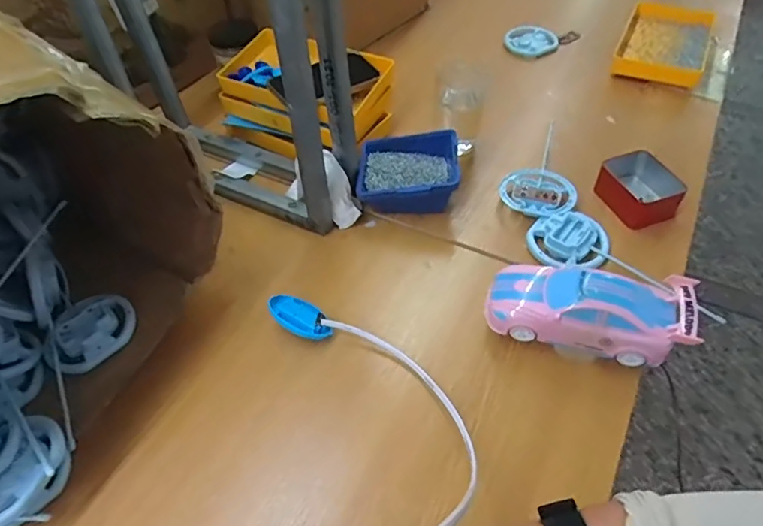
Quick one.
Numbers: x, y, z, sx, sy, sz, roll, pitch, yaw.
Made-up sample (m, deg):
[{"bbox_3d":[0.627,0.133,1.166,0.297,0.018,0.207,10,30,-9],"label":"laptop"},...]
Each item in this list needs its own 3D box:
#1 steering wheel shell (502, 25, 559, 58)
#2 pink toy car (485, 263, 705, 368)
[{"bbox_3d":[0.263,-0.392,0.935,0.087,0.022,0.061,-4,50,-1],"label":"steering wheel shell"},{"bbox_3d":[0.212,0.043,0.550,0.196,0.058,0.083,11,53,12],"label":"pink toy car"}]

